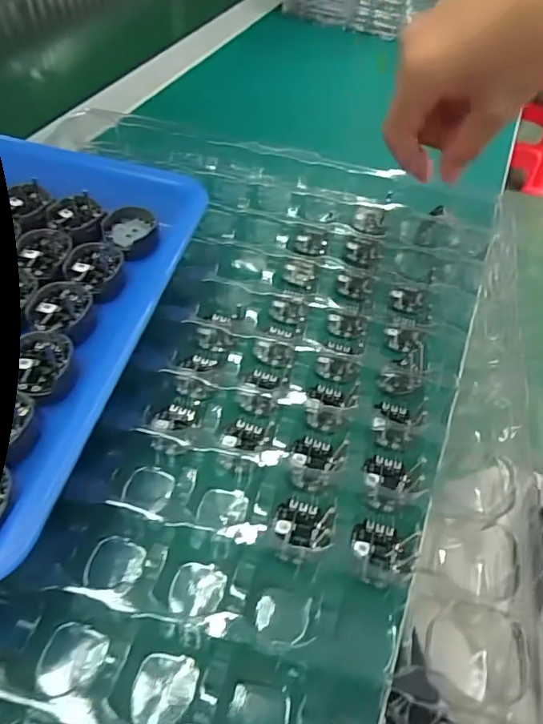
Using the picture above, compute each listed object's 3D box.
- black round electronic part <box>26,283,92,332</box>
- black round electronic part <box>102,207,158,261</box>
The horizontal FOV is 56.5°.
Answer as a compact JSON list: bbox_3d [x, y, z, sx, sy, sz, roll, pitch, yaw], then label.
[{"bbox_3d":[-0.093,-0.025,0.221,0.024,0.006,0.027,-1,51,-4],"label":"black round electronic part"},{"bbox_3d":[-0.072,-0.066,0.259,0.026,0.008,0.031,-6,52,-8],"label":"black round electronic part"}]

